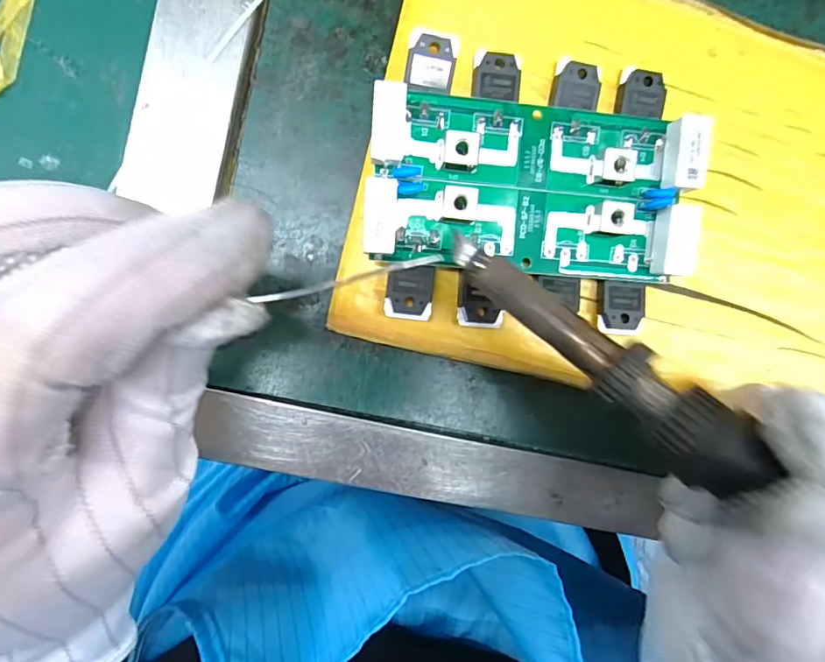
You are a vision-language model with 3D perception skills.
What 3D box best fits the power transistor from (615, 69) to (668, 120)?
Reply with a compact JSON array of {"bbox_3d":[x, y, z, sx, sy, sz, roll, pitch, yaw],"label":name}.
[{"bbox_3d":[0.078,-0.080,0.170,0.016,0.006,0.015,6,94,-7],"label":"power transistor"}]

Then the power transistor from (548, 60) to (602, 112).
[{"bbox_3d":[0.055,-0.082,0.167,0.016,0.006,0.015,6,94,-7],"label":"power transistor"}]

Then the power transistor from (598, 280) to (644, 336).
[{"bbox_3d":[0.073,-0.008,0.174,0.014,0.006,0.018,5,94,-7],"label":"power transistor"}]

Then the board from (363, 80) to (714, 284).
[{"bbox_3d":[0.039,-0.046,0.161,0.105,0.017,0.052,4,95,-7],"label":"board"}]

